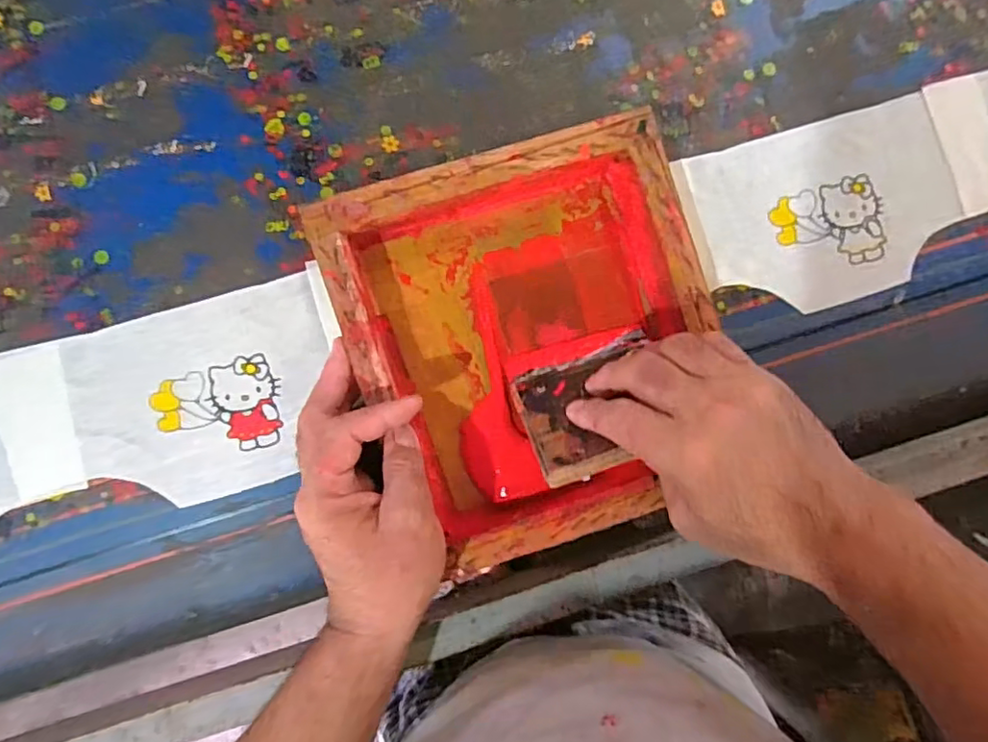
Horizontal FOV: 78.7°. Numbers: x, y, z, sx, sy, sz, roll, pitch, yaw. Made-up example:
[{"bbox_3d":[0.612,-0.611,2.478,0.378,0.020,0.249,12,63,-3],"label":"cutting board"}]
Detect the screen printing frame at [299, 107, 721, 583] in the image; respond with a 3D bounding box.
[{"bbox_3d":[0.031,-0.018,0.413,0.236,0.056,0.250,-17,89,-2],"label":"screen printing frame"}]

